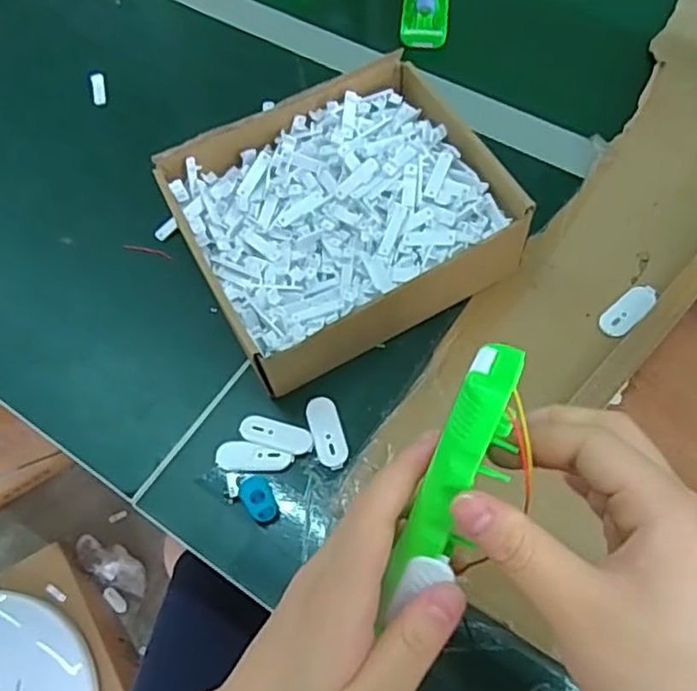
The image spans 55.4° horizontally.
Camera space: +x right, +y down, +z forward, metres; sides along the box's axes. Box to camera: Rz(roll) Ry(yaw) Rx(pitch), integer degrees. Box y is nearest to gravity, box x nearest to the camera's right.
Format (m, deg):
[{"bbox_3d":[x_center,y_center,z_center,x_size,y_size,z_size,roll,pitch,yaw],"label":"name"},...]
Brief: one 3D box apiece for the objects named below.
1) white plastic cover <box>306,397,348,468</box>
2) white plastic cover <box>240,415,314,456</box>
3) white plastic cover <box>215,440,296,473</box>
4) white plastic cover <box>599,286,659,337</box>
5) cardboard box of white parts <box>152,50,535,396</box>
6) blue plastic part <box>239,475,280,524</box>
[{"bbox_3d":[-0.014,0.057,0.437,0.020,0.004,0.049,-16,62,-4],"label":"white plastic cover"},{"bbox_3d":[-0.047,0.059,0.438,0.049,0.004,0.020,13,64,11],"label":"white plastic cover"},{"bbox_3d":[-0.062,0.074,0.432,0.050,0.004,0.020,7,63,7],"label":"white plastic cover"},{"bbox_3d":[0.196,-0.025,0.465,0.050,0.005,0.021,-40,67,-16],"label":"white plastic cover"},{"bbox_3d":[-0.003,-0.092,0.479,0.214,0.066,0.184,-27,64,-10],"label":"cardboard box of white parts"},{"bbox_3d":[-0.056,0.095,0.413,0.019,0.005,0.028,-25,63,-9],"label":"blue plastic part"}]

